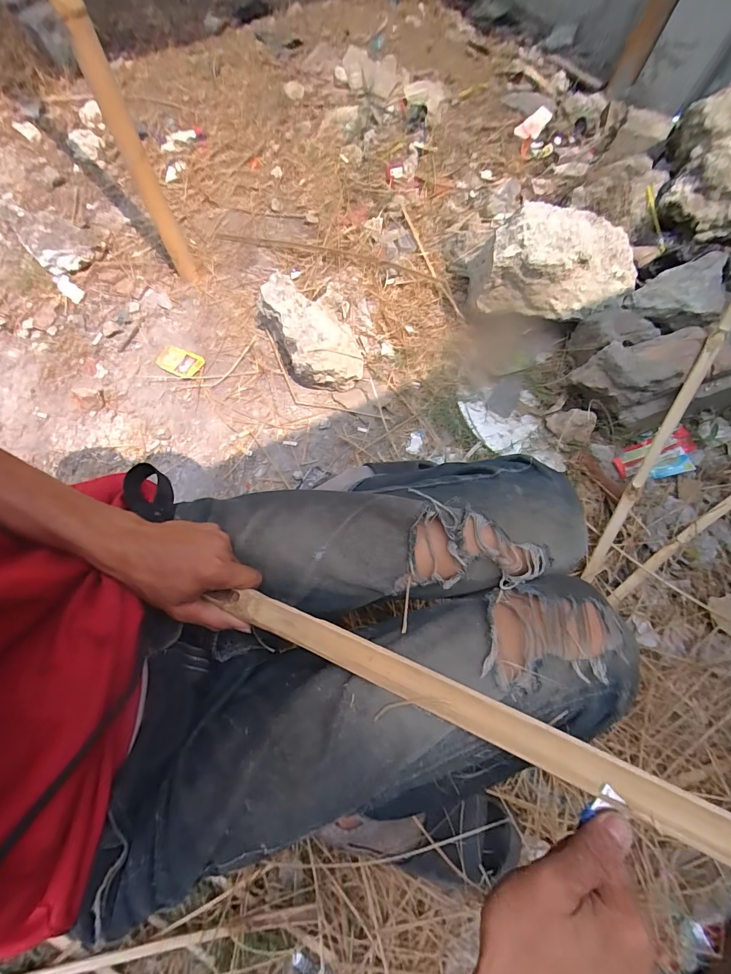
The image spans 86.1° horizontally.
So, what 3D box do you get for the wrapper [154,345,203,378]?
[{"bbox_3d":[-0.447,-0.297,0.937,0.107,0.016,0.069,18,69,4],"label":"wrapper"}]

